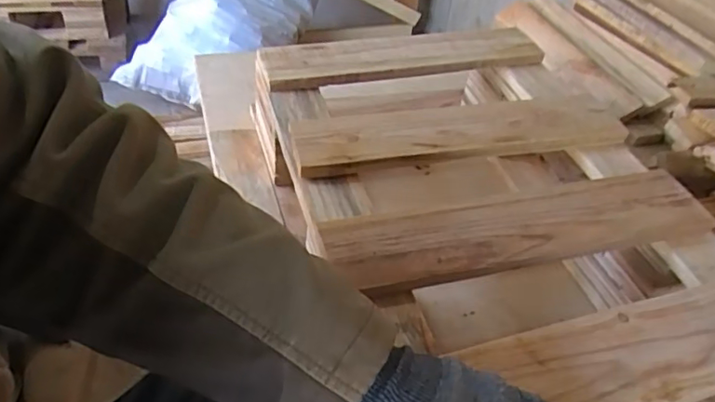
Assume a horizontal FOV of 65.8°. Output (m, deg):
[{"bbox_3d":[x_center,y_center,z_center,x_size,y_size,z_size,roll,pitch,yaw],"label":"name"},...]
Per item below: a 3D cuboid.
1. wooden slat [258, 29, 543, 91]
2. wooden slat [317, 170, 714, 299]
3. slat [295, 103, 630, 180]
[{"bbox_3d":[0.060,-0.178,0.678,0.346,0.021,0.071,-9,45,-17],"label":"wooden slat"},{"bbox_3d":[0.143,0.024,0.470,0.340,0.015,0.072,-7,45,-16],"label":"wooden slat"},{"bbox_3d":[0.112,-0.074,0.560,0.352,0.011,0.086,-5,44,-13],"label":"slat"}]

